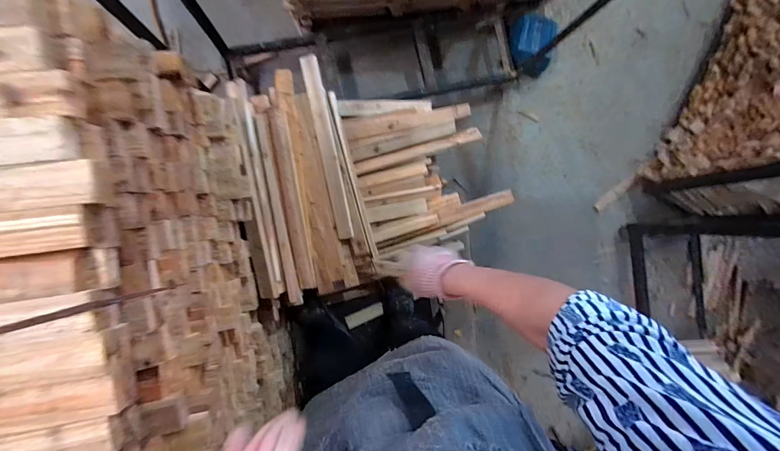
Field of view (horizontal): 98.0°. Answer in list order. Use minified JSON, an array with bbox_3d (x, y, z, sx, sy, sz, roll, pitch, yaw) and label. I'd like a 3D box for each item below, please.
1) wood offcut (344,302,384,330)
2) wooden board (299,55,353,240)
[{"bbox_3d":[-0.092,0.331,1.251,0.142,0.016,0.049,-23,94,-8],"label":"wood offcut"},{"bbox_3d":[-0.180,-0.215,0.982,0.050,0.016,0.516,-9,101,7],"label":"wooden board"}]

